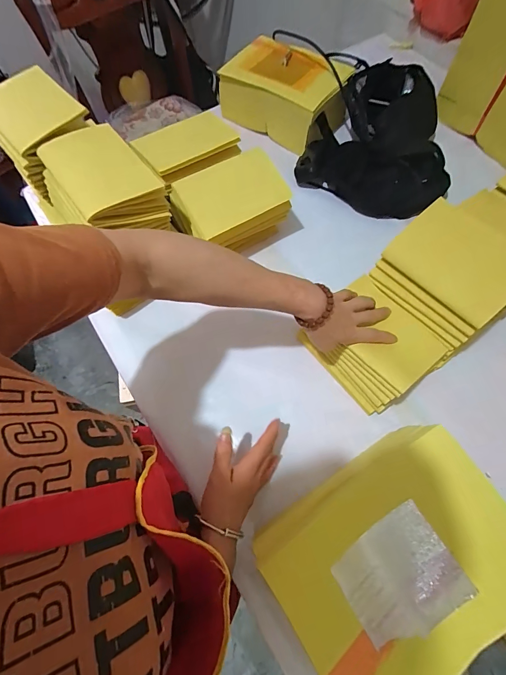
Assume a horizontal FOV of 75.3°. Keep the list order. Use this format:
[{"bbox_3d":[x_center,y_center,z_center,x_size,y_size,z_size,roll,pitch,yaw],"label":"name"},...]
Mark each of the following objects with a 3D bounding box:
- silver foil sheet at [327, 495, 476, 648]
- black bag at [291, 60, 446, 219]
[{"bbox_3d":[0.134,0.216,0.294,0.101,0.017,0.086,-30,69,-11],"label":"silver foil sheet"},{"bbox_3d":[0.271,-0.412,0.663,0.271,0.090,0.335,23,69,11],"label":"black bag"}]

